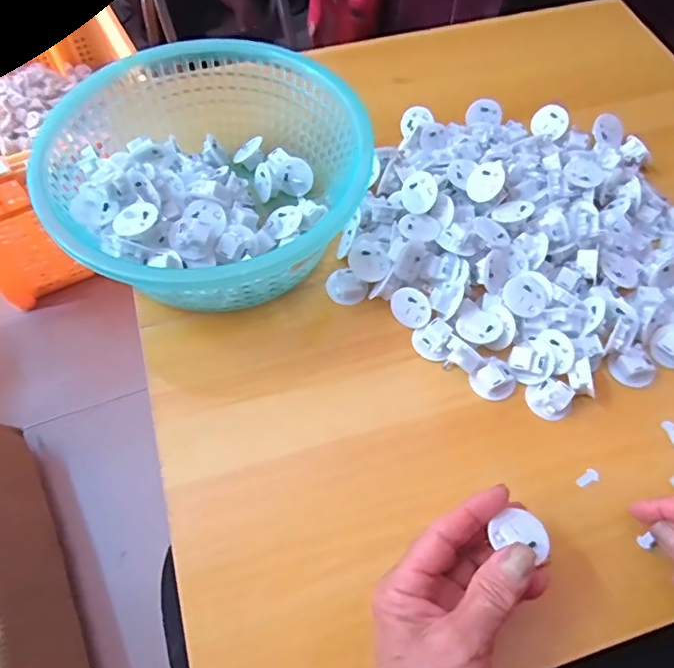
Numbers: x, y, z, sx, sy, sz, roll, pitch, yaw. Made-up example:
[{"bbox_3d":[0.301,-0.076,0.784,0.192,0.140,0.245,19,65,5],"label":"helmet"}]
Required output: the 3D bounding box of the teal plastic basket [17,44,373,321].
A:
[{"bbox_3d":[-0.105,-0.122,0.445,0.210,0.090,0.232,38,67,18],"label":"teal plastic basket"}]

